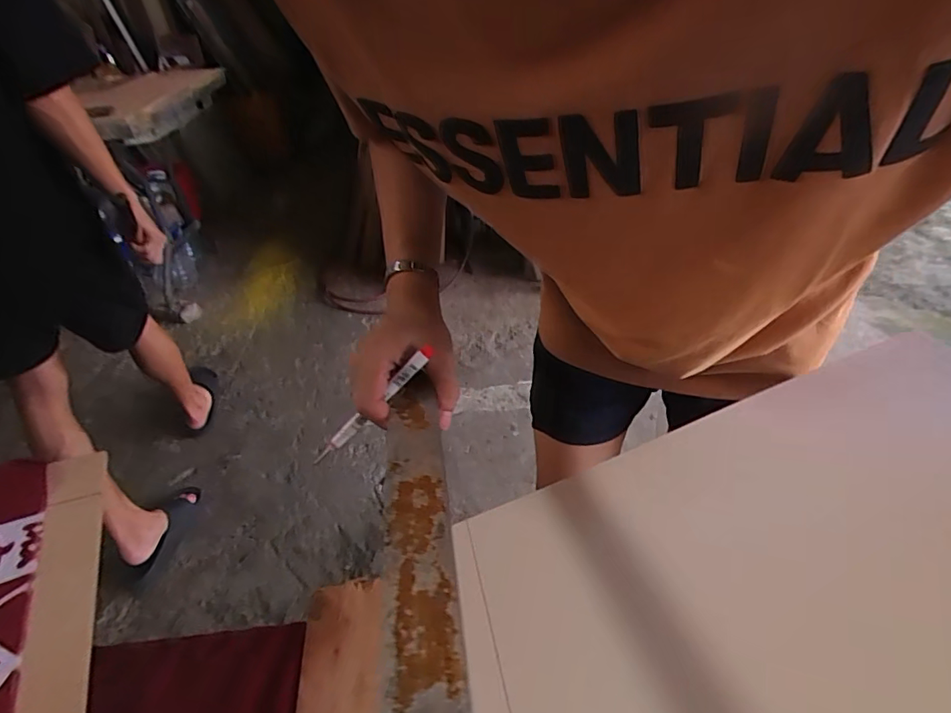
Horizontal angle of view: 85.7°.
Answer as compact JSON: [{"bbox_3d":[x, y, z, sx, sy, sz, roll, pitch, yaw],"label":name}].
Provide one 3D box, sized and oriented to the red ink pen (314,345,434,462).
[{"bbox_3d":[-0.081,0.040,0.398,0.121,0.011,0.009,-42,42,6],"label":"red ink pen"}]

